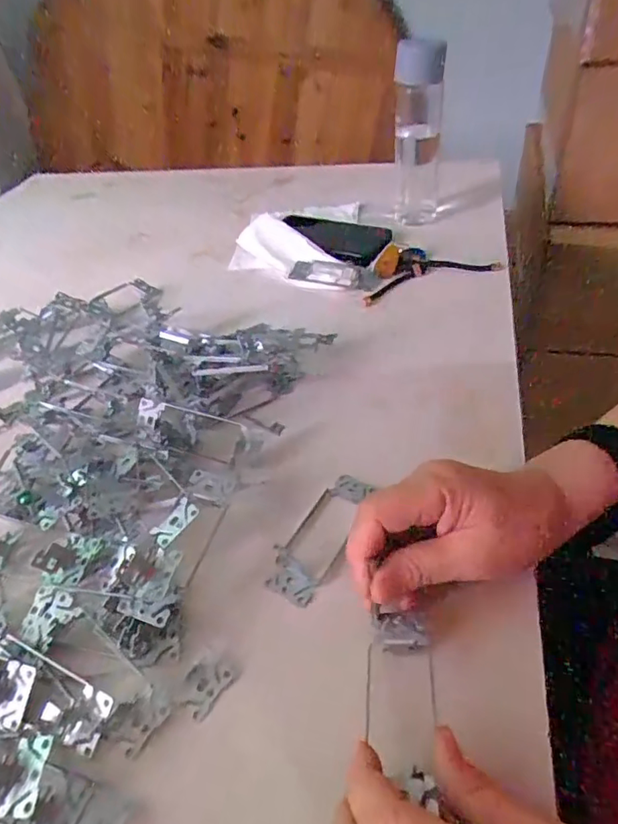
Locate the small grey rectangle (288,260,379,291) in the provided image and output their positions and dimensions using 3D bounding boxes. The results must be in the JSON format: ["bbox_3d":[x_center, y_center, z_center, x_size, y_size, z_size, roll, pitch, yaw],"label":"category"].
[{"bbox_3d":[0.030,-0.170,0.622,0.112,0.008,0.036,13,70,20],"label":"small grey rectangle"}]

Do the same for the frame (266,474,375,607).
[{"bbox_3d":[0.010,0.086,0.365,0.040,0.006,0.105,23,51,28],"label":"frame"}]

